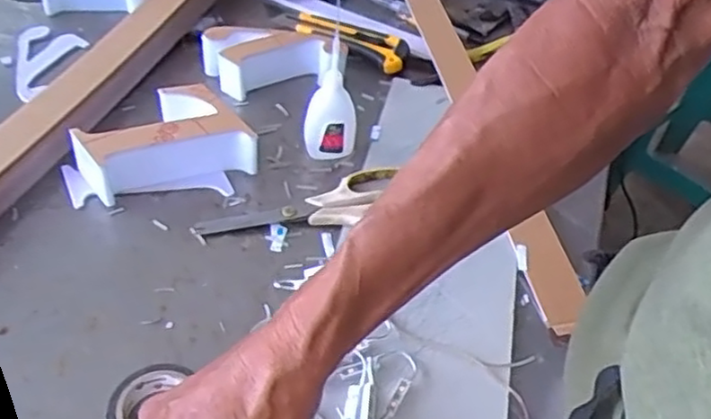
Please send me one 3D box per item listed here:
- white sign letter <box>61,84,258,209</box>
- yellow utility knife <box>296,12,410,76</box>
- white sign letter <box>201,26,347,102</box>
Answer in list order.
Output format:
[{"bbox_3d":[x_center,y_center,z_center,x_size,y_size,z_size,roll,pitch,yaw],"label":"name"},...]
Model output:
[{"bbox_3d":[-0.164,-0.055,0.569,0.149,0.049,0.091,-14,47,-19],"label":"white sign letter"},{"bbox_3d":[-0.006,-0.187,0.745,0.135,0.016,0.046,25,47,19],"label":"yellow utility knife"},{"bbox_3d":[-0.085,-0.151,0.683,0.122,0.042,0.065,-15,47,-20],"label":"white sign letter"}]

